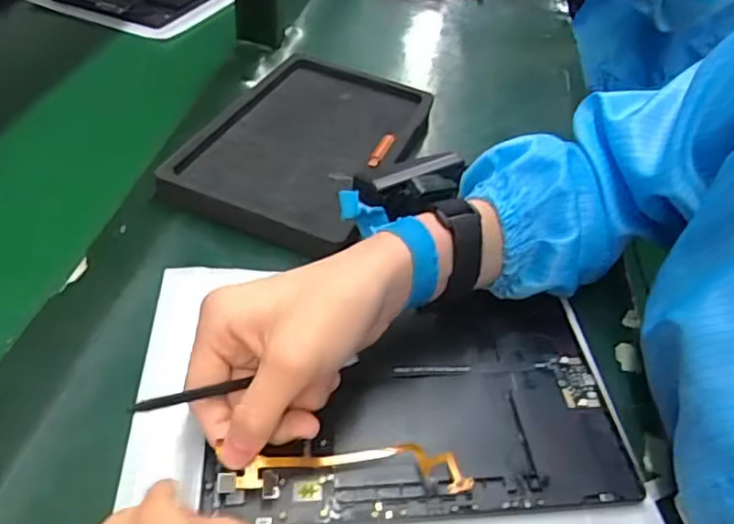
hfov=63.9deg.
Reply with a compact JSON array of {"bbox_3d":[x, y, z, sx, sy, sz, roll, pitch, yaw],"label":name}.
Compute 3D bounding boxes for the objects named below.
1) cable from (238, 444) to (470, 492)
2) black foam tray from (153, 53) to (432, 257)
[{"bbox_3d":[-0.005,0.108,0.309,0.122,0.009,0.024,3,41,-12],"label":"cable"},{"bbox_3d":[-0.049,-0.111,0.515,0.165,0.027,0.255,21,45,14],"label":"black foam tray"}]

